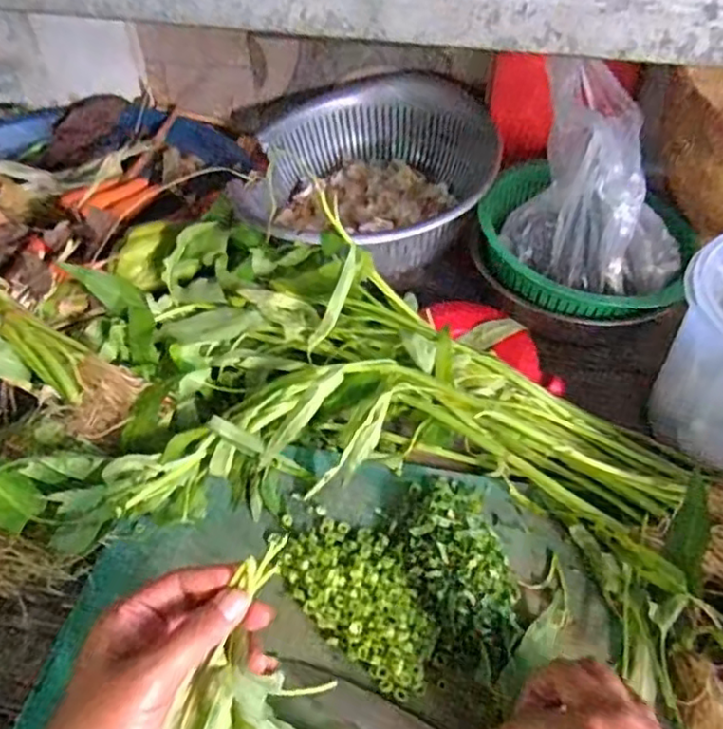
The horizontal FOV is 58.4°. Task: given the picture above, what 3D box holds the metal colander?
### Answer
[{"bbox_3d":[0.020,-0.218,0.739,0.285,0.108,0.278,0,49,0],"label":"metal colander"}]

